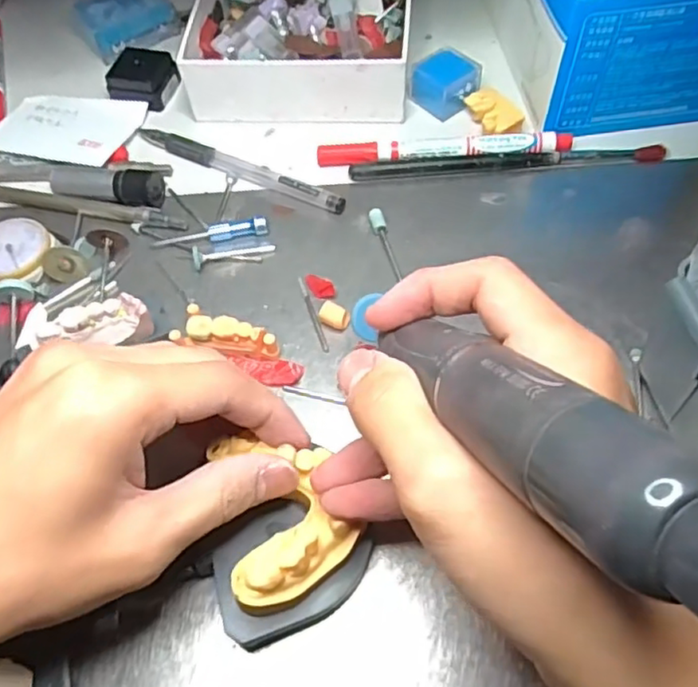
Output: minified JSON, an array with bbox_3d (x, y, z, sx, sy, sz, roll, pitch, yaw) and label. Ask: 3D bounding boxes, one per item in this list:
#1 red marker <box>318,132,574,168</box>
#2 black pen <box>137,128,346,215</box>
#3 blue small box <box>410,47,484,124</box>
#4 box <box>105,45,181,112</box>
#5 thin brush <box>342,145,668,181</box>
[{"bbox_3d":[0.051,-0.105,0.343,0.134,0.009,0.014,-3,59,1],"label":"red marker"},{"bbox_3d":[-0.062,-0.099,0.346,0.134,0.010,0.013,24,63,16],"label":"black pen"},{"bbox_3d":[0.055,-0.150,0.363,0.029,0.026,0.032,-37,64,-18],"label":"blue small box"},{"bbox_3d":[-0.124,-0.161,0.383,0.037,0.016,0.033,13,61,10],"label":"box"},{"bbox_3d":[0.083,-0.098,0.338,0.163,0.009,0.011,-3,59,1],"label":"thin brush"}]

